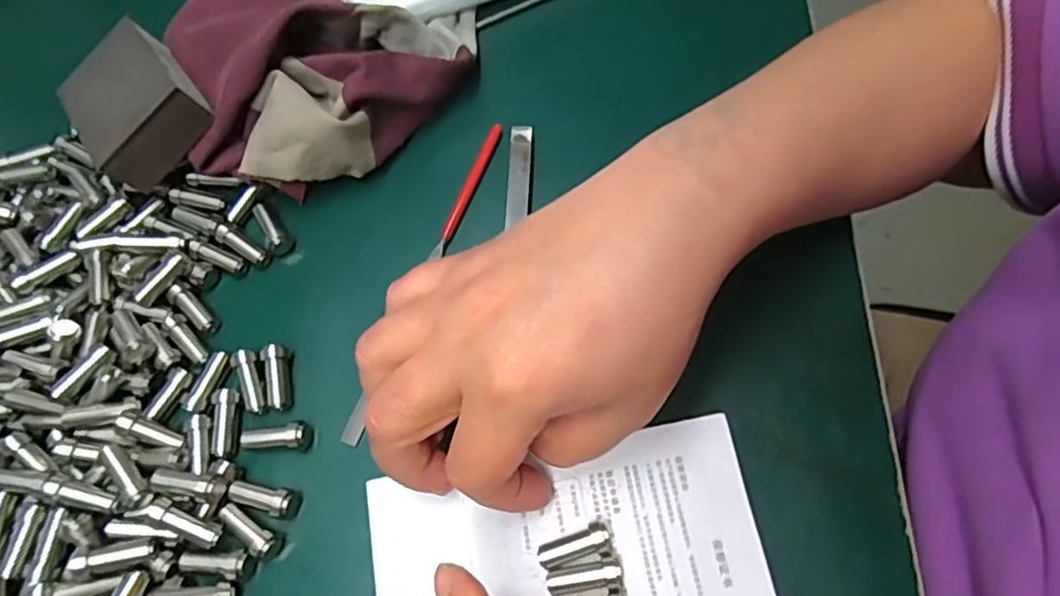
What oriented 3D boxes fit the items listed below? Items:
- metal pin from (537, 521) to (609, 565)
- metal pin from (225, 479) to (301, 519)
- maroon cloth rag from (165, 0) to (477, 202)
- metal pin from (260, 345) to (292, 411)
[{"bbox_3d":[0.015,0.089,0.236,0.027,0.004,0.008,-24,68,4],"label":"metal pin"},{"bbox_3d":[-0.102,0.077,0.253,0.029,0.007,0.011,16,69,9],"label":"metal pin"},{"bbox_3d":[-0.122,-0.131,0.311,0.170,0.048,0.143,37,74,16],"label":"maroon cloth rag"},{"bbox_3d":[-0.104,0.032,0.269,0.009,0.007,0.027,-12,67,-2],"label":"metal pin"}]

